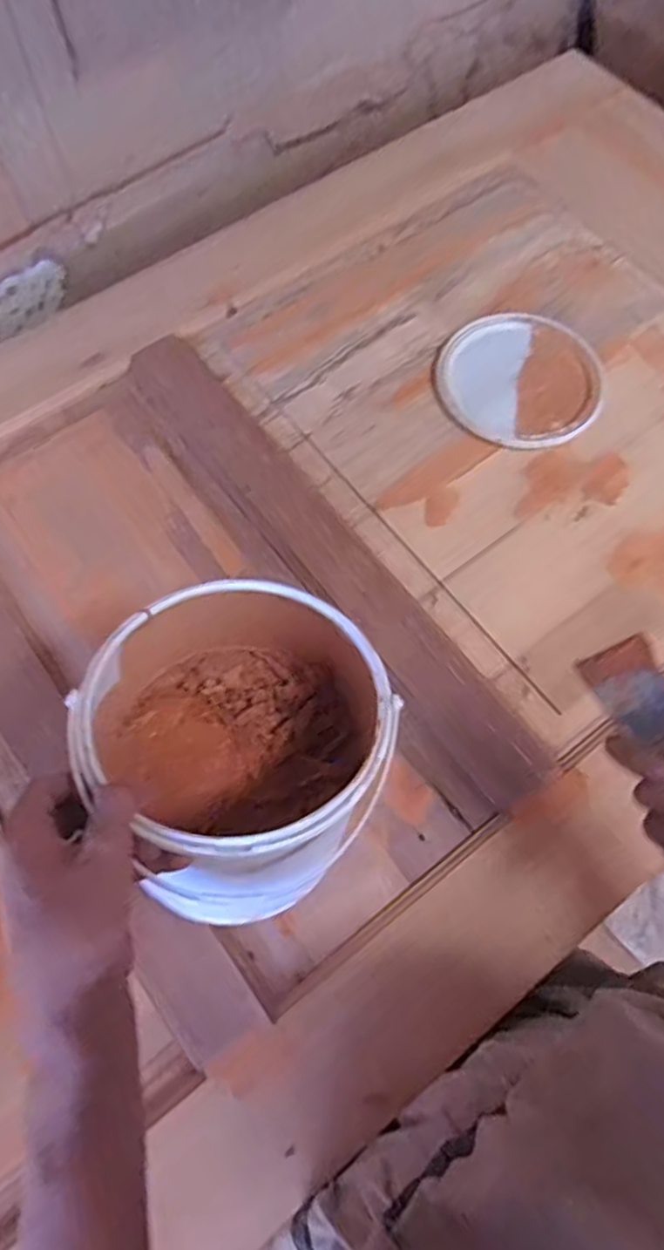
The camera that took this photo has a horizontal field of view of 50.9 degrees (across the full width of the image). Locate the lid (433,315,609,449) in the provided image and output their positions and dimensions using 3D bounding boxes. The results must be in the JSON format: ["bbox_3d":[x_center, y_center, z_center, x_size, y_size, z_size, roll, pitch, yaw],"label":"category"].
[{"bbox_3d":[0.205,-0.262,0.746,0.174,0.014,0.162,0,67,0],"label":"lid"}]

